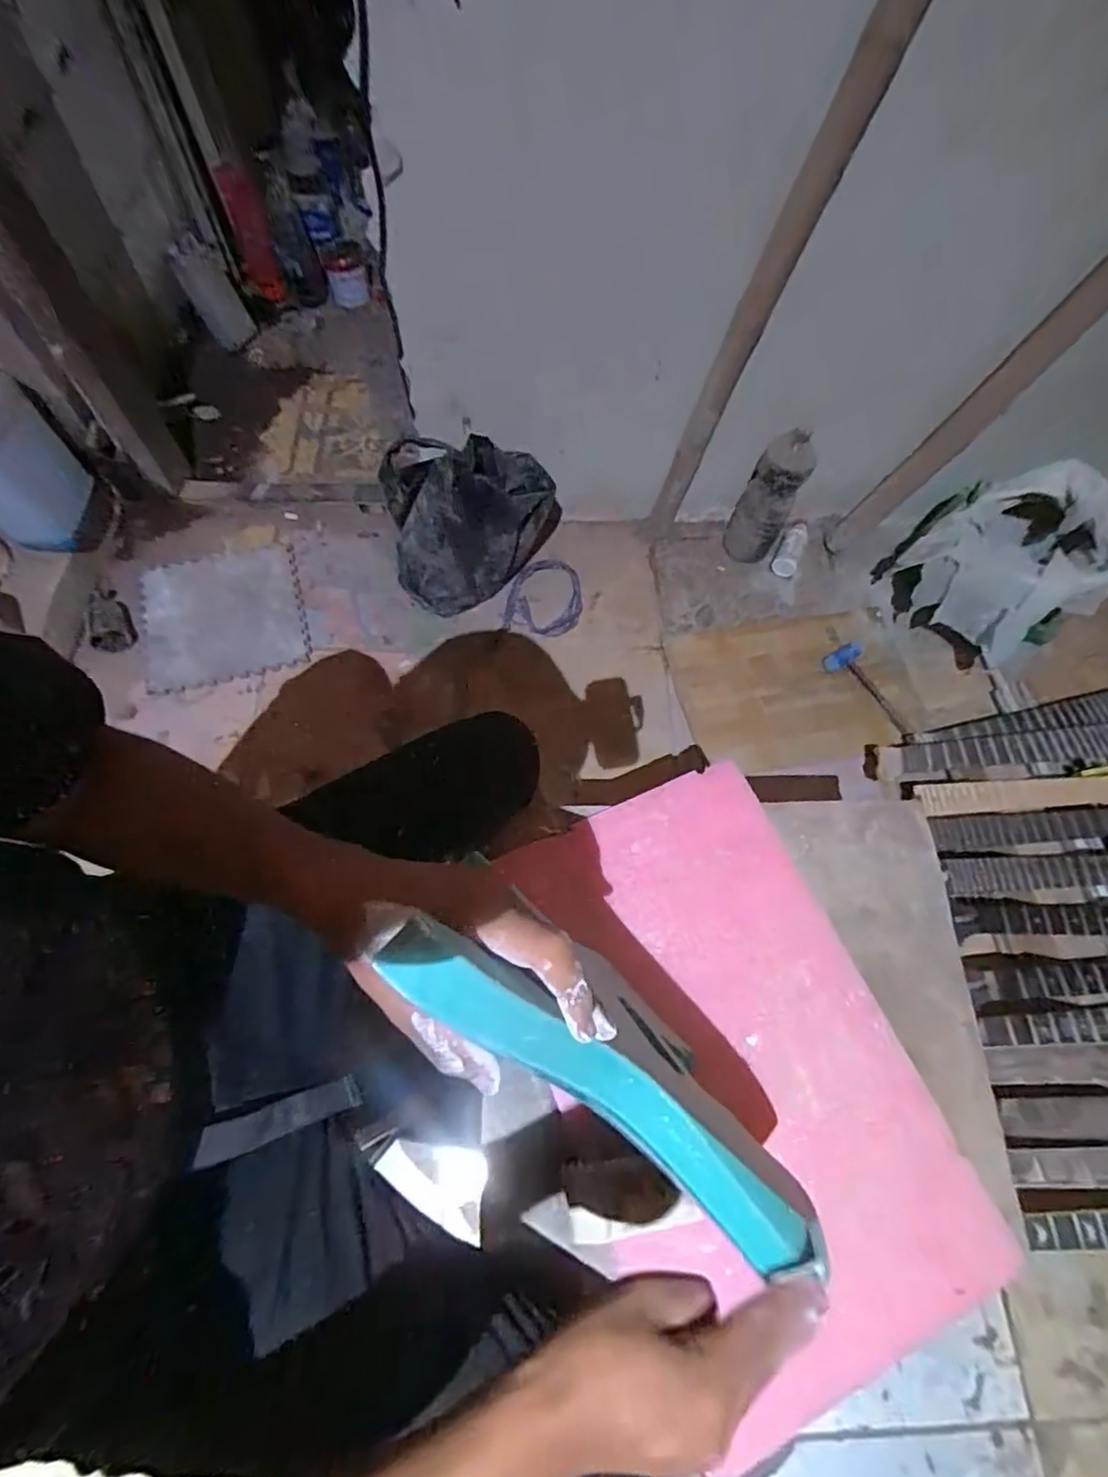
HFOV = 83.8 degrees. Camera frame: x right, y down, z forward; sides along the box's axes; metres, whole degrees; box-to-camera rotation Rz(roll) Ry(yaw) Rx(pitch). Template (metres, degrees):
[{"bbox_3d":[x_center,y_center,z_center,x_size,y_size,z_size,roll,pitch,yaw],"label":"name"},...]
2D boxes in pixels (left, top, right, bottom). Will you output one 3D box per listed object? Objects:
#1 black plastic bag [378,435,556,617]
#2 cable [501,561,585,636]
[{"bbox_3d":[-0.146,-0.392,1.170,0.318,0.329,0.146,-6,67,-5],"label":"black plastic bag"},{"bbox_3d":[-0.017,-0.295,1.287,0.152,0.025,0.185,7,67,1],"label":"cable"}]

